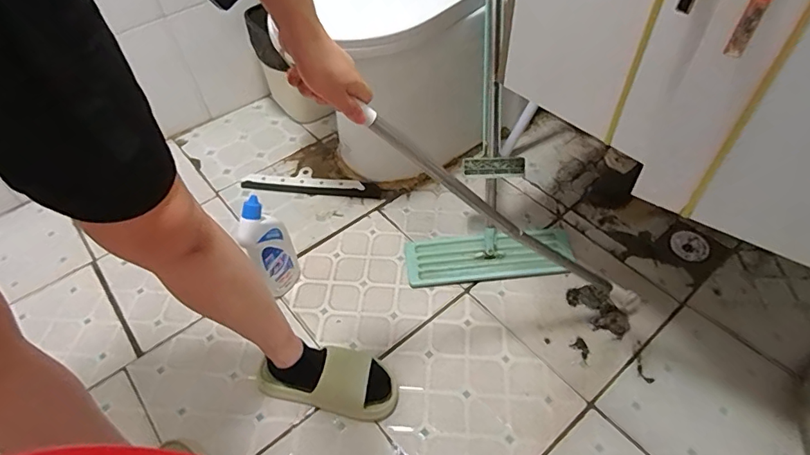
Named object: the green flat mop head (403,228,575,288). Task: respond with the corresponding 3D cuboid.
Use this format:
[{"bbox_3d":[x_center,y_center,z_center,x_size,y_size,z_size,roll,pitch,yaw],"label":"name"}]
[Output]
[{"bbox_3d":[0.173,0.055,0.975,0.344,0.035,0.117,-5,49,-2],"label":"green flat mop head"}]

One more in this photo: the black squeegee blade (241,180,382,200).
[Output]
[{"bbox_3d":[-0.225,-0.092,1.131,0.340,0.012,0.033,4,49,6],"label":"black squeegee blade"}]

